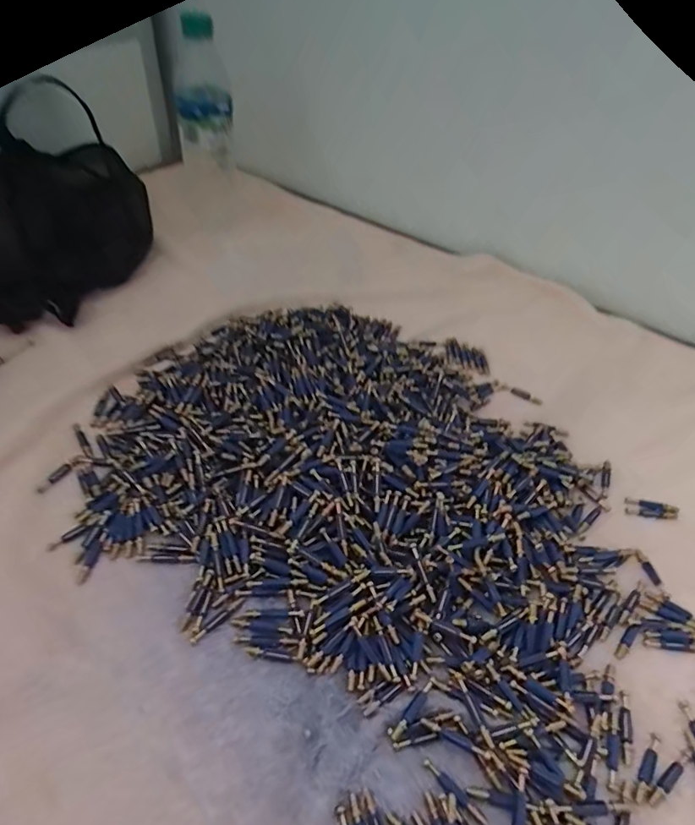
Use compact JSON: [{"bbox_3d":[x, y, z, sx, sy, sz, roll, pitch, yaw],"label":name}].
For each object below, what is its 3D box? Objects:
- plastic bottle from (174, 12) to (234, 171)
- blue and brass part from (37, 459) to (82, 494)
[{"bbox_3d":[-0.165,-0.360,0.576,0.068,0.142,0.071,-10,48,-13],"label":"plastic bottle"},{"bbox_3d":[-0.224,0.049,0.391,0.009,0.005,0.035,30,52,22],"label":"blue and brass part"}]

